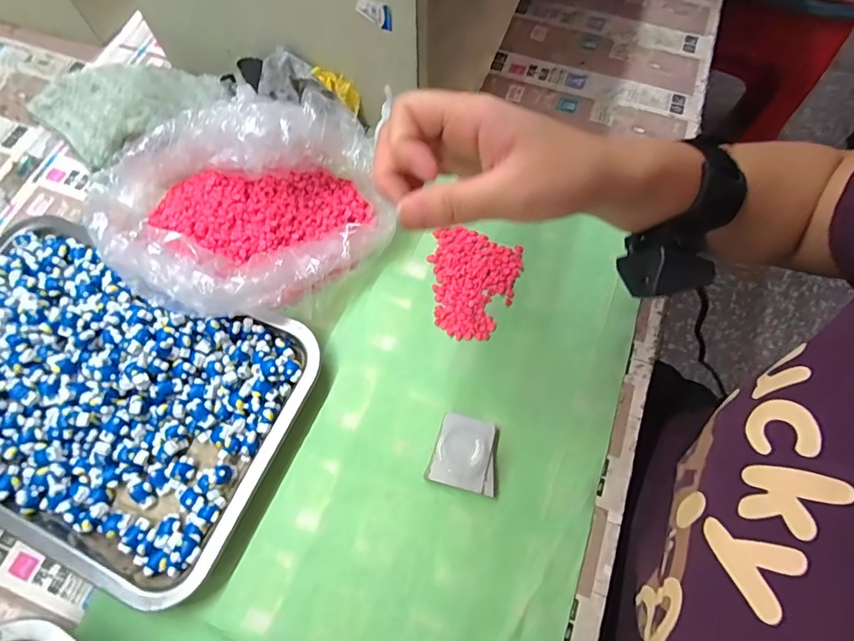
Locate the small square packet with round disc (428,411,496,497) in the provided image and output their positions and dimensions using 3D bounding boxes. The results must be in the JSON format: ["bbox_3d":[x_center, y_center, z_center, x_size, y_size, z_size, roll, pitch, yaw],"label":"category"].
[{"bbox_3d":[0.029,0.097,0.330,0.044,0.013,0.049,14,69,6],"label":"small square packet with round disc"}]

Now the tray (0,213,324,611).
[{"bbox_3d":[-0.254,0.047,0.340,0.299,0.042,0.204,23,71,9],"label":"tray"}]

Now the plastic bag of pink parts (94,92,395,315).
[{"bbox_3d":[-0.152,-0.093,0.364,0.235,0.085,0.168,10,69,5],"label":"plastic bag of pink parts"}]

